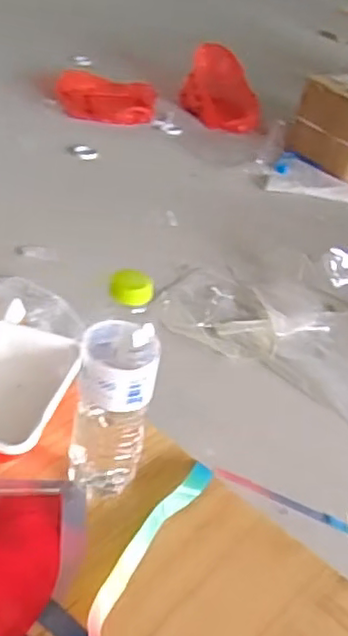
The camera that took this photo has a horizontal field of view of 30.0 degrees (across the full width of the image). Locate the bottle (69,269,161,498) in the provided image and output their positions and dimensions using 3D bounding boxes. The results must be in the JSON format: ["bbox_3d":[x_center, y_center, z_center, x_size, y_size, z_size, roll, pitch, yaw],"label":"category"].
[{"bbox_3d":[-0.051,0.065,0.569,0.068,0.233,0.064,5,38,-11],"label":"bottle"}]

